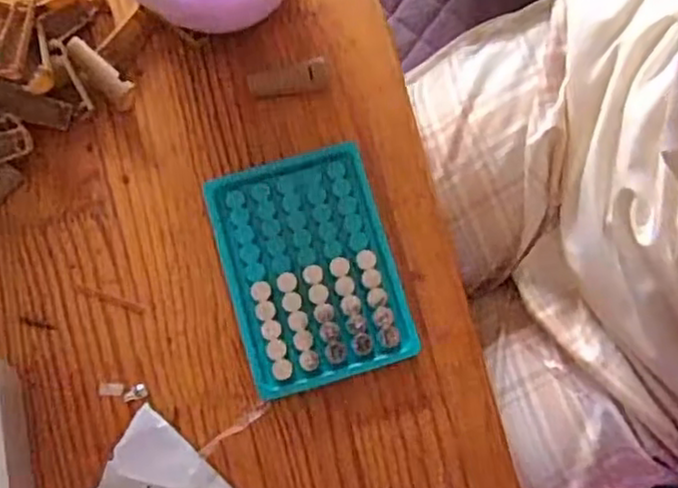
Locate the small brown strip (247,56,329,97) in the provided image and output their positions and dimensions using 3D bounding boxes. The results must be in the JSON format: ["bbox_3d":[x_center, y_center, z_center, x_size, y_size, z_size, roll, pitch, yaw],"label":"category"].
[{"bbox_3d":[-0.031,-0.103,0.437,0.050,0.004,0.018,-11,77,-2],"label":"small brown strip"}]

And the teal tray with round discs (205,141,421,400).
[{"bbox_3d":[-0.017,0.013,0.411,0.095,0.009,0.130,-16,77,-3],"label":"teal tray with round discs"}]

